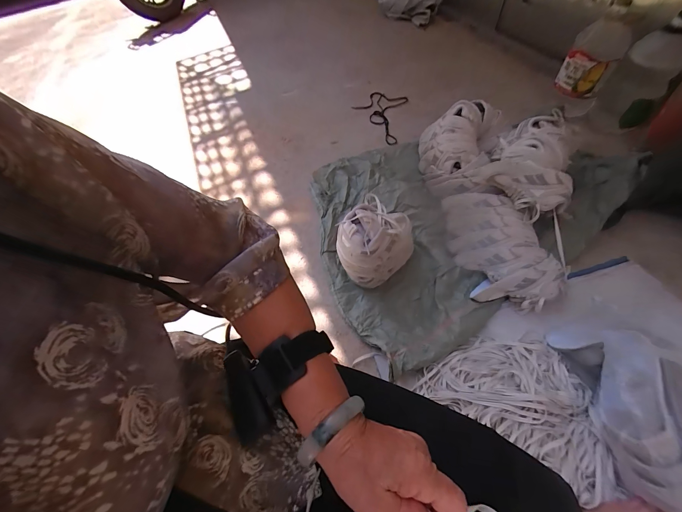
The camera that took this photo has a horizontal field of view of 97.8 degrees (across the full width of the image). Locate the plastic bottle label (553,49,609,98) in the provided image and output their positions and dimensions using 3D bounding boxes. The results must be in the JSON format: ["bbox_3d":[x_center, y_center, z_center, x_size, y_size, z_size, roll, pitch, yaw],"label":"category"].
[{"bbox_3d":[0.840,-0.635,1.061,0.034,0.156,0.133,-39,61,-21],"label":"plastic bottle label"}]

